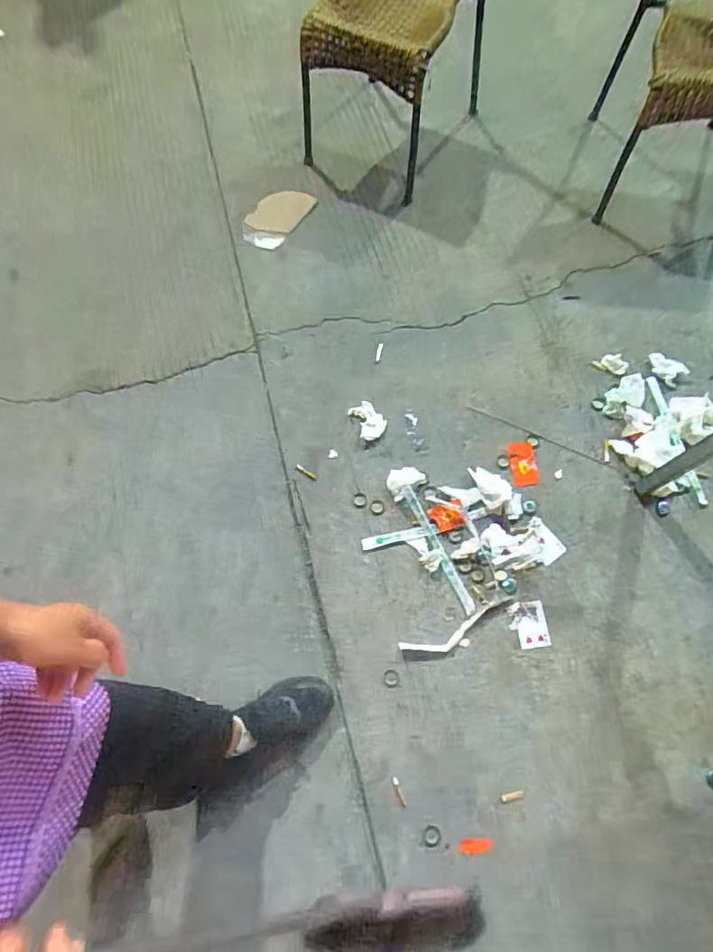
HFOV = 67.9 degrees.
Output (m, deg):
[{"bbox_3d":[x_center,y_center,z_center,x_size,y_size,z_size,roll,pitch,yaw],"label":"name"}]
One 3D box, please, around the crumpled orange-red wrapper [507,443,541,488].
[{"bbox_3d":[0.360,-0.024,1.147,0.057,0.008,0.098,-6,71,0],"label":"crumpled orange-red wrapper"}]

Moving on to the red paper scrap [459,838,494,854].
[{"bbox_3d":[0.208,0.640,0.916,0.059,0.006,0.023,-5,71,0],"label":"red paper scrap"}]

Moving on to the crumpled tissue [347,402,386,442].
[{"bbox_3d":[0.027,-0.124,1.188,0.063,0.014,0.089,-32,73,-9],"label":"crumpled tissue"}]

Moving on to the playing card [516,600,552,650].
[{"bbox_3d":[0.347,0.293,1.046,0.062,0.004,0.086,-7,71,-1],"label":"playing card"}]

